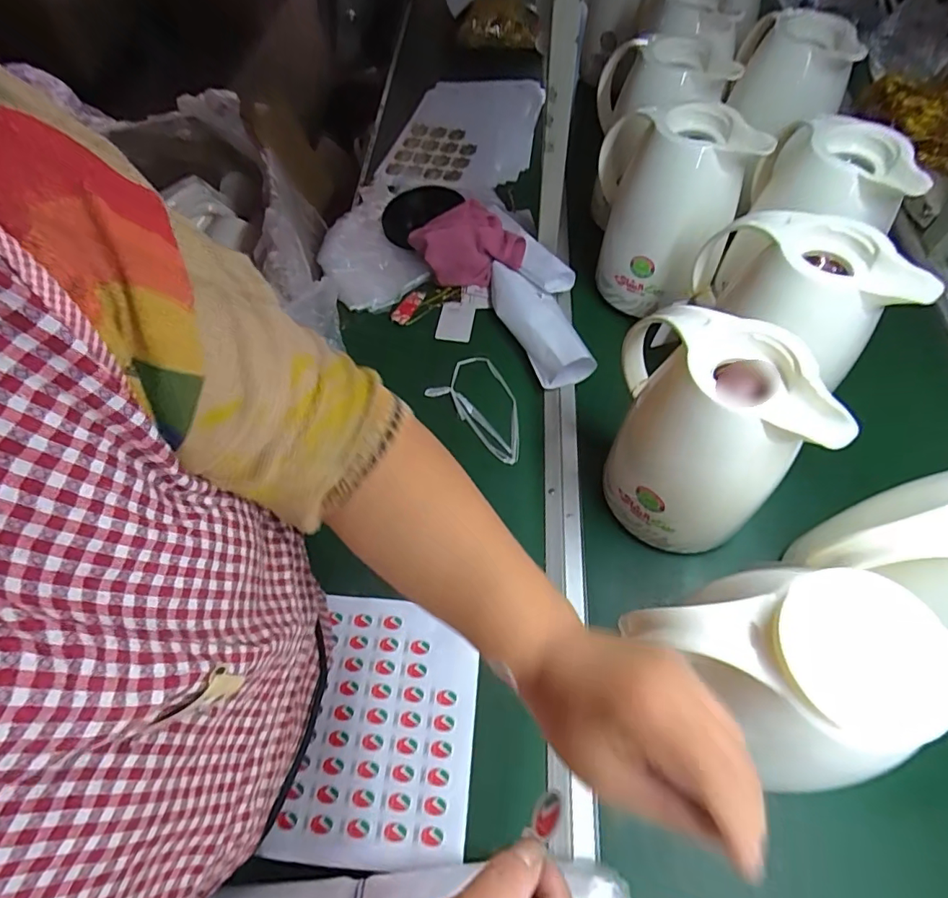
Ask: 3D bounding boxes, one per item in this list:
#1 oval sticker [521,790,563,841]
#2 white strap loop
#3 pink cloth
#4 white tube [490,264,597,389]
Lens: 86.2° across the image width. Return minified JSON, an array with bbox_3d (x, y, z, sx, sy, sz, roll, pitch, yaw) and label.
[{"bbox_3d":[0.038,0.192,0.263,0.013,0.004,0.026,27,70,27],"label":"oval sticker"},{"bbox_3d":[0.022,-0.062,0.661,0.099,0.028,0.161,-42,68,-18],"label":"white strap loop"},{"bbox_3d":[-0.011,-0.305,0.761,0.140,0.054,0.156,-27,65,-12],"label":"pink cloth"},{"bbox_3d":[0.083,-0.179,0.701,0.073,0.052,0.226,-21,63,-9],"label":"white tube"}]

